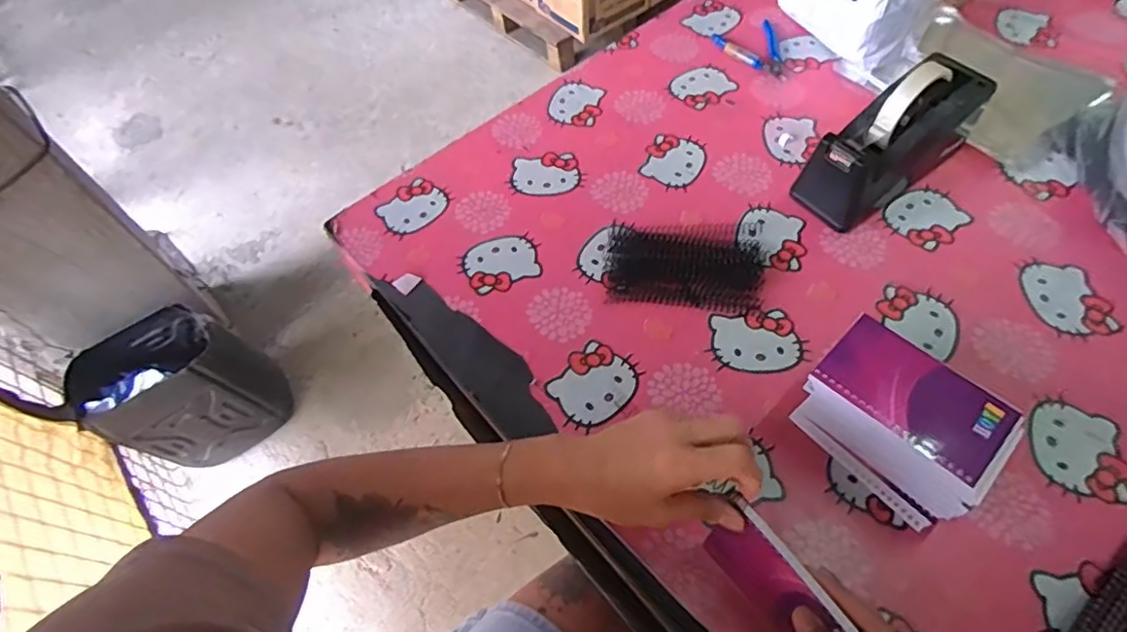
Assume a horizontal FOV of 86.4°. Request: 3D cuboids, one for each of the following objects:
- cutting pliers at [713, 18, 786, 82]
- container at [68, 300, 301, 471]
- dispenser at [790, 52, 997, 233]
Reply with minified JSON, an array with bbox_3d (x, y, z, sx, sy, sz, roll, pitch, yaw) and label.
[{"bbox_3d":[0.247,-0.354,0.800,0.081,0.010,0.132,-2,58,4],"label":"cutting pliers"},{"bbox_3d":[-0.847,0.165,1.361,0.350,0.301,0.237,-33,61,-15],"label":"container"},{"bbox_3d":[0.345,-0.184,0.624,0.207,0.116,0.072,-32,61,-15],"label":"dispenser"}]

